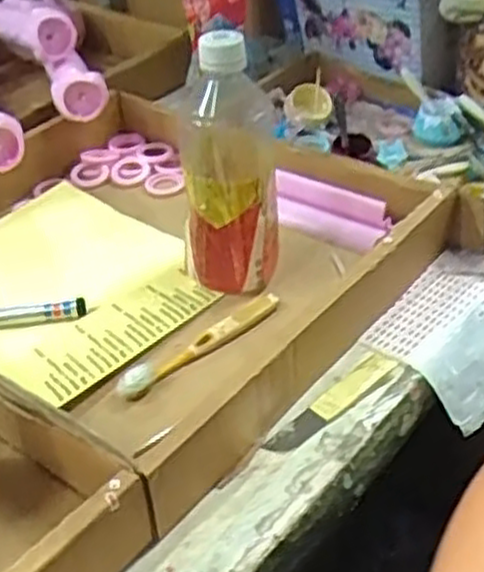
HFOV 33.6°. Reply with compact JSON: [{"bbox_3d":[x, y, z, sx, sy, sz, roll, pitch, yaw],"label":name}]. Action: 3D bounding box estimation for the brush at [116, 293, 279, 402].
[{"bbox_3d":[-0.028,0.038,0.552,0.138,0.010,0.021,-32,45,-31],"label":"brush"}]

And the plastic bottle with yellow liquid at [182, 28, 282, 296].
[{"bbox_3d":[-0.009,-0.086,0.570,0.063,0.174,0.070,1,38,7],"label":"plastic bottle with yellow liquid"}]

